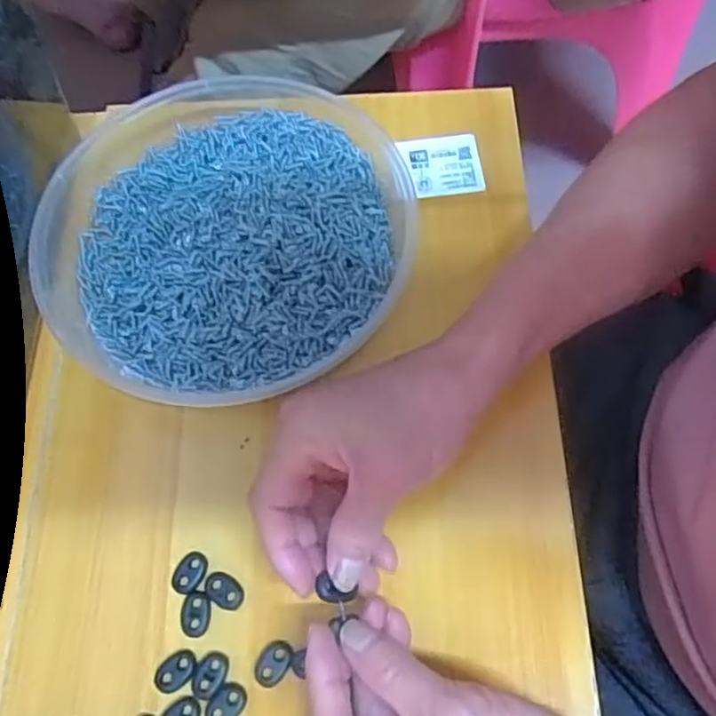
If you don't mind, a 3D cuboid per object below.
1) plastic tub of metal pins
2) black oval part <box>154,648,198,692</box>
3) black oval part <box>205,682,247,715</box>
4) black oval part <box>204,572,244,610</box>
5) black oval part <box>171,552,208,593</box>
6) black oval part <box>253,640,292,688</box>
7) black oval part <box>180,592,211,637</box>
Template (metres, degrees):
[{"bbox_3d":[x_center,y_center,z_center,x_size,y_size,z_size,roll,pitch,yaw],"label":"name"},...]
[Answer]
[{"bbox_3d":[-0.080,-0.078,0.413,0.216,0.047,0.234,-1,67,3],"label":"plastic tub of metal pins"},{"bbox_3d":[-0.092,0.158,0.333,0.022,0.004,0.015,-35,70,-12],"label":"black oval part"},{"bbox_3d":[-0.065,0.171,0.324,0.015,0.004,0.022,33,72,16],"label":"black oval part"},{"bbox_3d":[-0.071,0.122,0.347,0.023,0.004,0.014,30,72,15],"label":"black oval part"},{"bbox_3d":[-0.090,0.114,0.352,0.016,0.004,0.021,17,69,10],"label":"black oval part"},{"bbox_3d":[-0.043,0.153,0.331,0.015,0.004,0.022,30,71,15],"label":"black oval part"},{"bbox_3d":[-0.084,0.133,0.342,0.015,0.004,0.021,1,67,3],"label":"black oval part"}]

